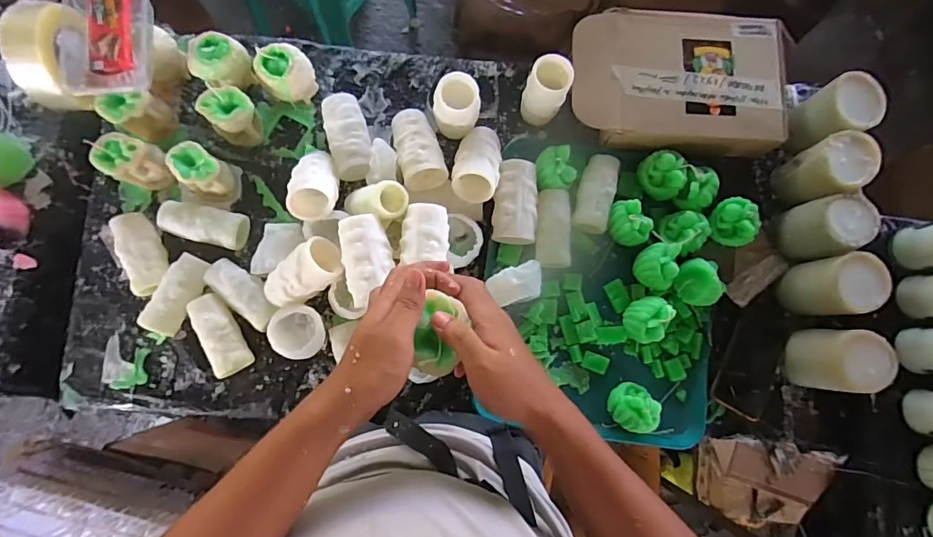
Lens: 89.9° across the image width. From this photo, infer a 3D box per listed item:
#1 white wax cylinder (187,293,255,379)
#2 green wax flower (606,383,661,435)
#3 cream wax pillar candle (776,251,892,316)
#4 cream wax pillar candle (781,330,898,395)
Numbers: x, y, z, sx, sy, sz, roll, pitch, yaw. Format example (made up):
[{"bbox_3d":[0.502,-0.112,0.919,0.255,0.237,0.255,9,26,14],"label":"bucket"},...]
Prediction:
[{"bbox_3d":[-0.350,0.095,0.666,0.052,0.048,0.119,-26,84,-6],"label":"white wax cylinder"},{"bbox_3d":[0.237,0.198,0.672,0.061,0.064,0.064,0,82,-3],"label":"green wax flower"},{"bbox_3d":[0.527,0.024,0.672,0.073,0.110,0.080,-16,83,-5],"label":"cream wax pillar candle"},{"bbox_3d":[0.527,0.130,0.663,0.079,0.099,0.086,2,82,-3],"label":"cream wax pillar candle"}]

